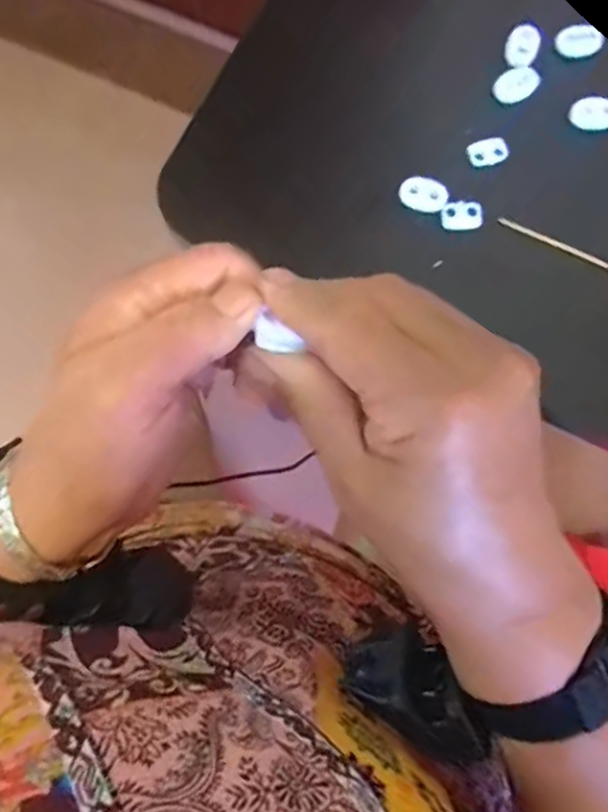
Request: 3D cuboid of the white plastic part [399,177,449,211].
[{"bbox_3d":[0.059,-0.103,0.308,0.023,0.006,0.014,10,78,1],"label":"white plastic part"}]

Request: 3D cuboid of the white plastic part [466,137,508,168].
[{"bbox_3d":[0.092,-0.126,0.316,0.019,0.004,0.013,-23,80,-6],"label":"white plastic part"}]

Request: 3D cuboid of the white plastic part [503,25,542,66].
[{"bbox_3d":[0.113,-0.184,0.325,0.016,0.005,0.023,19,79,3],"label":"white plastic part"}]

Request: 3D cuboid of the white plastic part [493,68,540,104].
[{"bbox_3d":[0.107,-0.162,0.321,0.024,0.007,0.012,-14,79,-4],"label":"white plastic part"}]

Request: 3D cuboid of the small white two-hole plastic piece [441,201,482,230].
[{"bbox_3d":[0.077,-0.093,0.309,0.020,0.004,0.014,4,78,-1],"label":"small white two-hole plastic piece"}]

